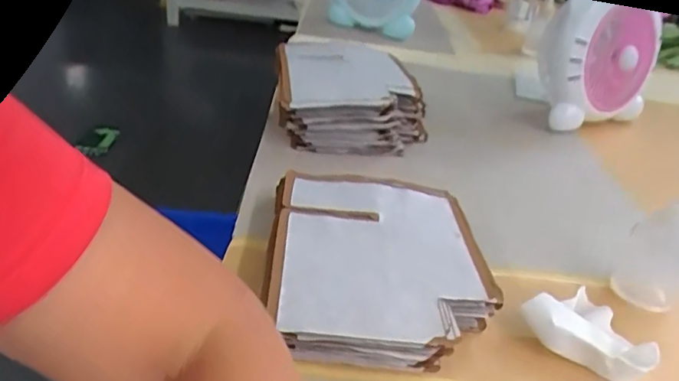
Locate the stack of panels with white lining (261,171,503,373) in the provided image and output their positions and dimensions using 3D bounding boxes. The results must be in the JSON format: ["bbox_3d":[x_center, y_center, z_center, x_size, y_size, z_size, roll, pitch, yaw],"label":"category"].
[{"bbox_3d":[0.035,0.068,0.549,0.201,0.058,0.258,5,30,-6],"label":"stack of panels with white lining"}]

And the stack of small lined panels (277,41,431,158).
[{"bbox_3d":[0.014,-0.145,0.867,0.219,0.096,0.246,2,30,-10],"label":"stack of small lined panels"}]

